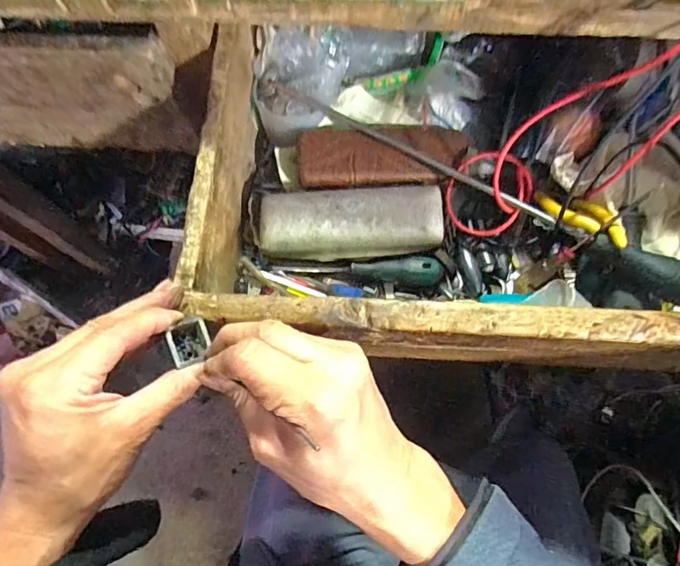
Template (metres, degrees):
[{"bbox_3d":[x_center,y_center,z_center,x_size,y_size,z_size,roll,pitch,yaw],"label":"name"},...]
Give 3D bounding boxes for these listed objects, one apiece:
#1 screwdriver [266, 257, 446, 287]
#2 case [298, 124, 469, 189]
[{"bbox_3d":[0.015,-0.012,0.401,0.141,0.019,0.022,5,71,4],"label":"screwdriver"},{"bbox_3d":[0.037,-0.112,0.406,0.143,0.020,0.055,-3,71,1],"label":"case"}]

